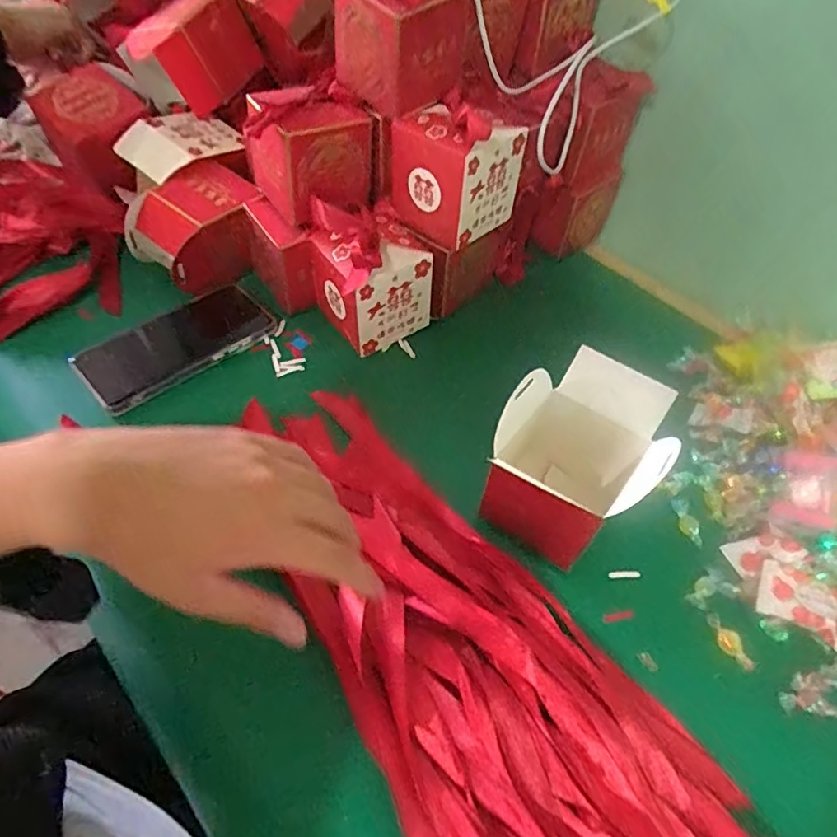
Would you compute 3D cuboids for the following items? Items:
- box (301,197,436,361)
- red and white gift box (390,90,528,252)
[{"bbox_3d":[-0.049,-0.134,0.520,0.090,0.112,0.094,-29,59,-25],"label":"box"},{"bbox_3d":[0.032,-0.226,0.491,0.086,0.106,0.088,-36,63,-28],"label":"red and white gift box"}]

